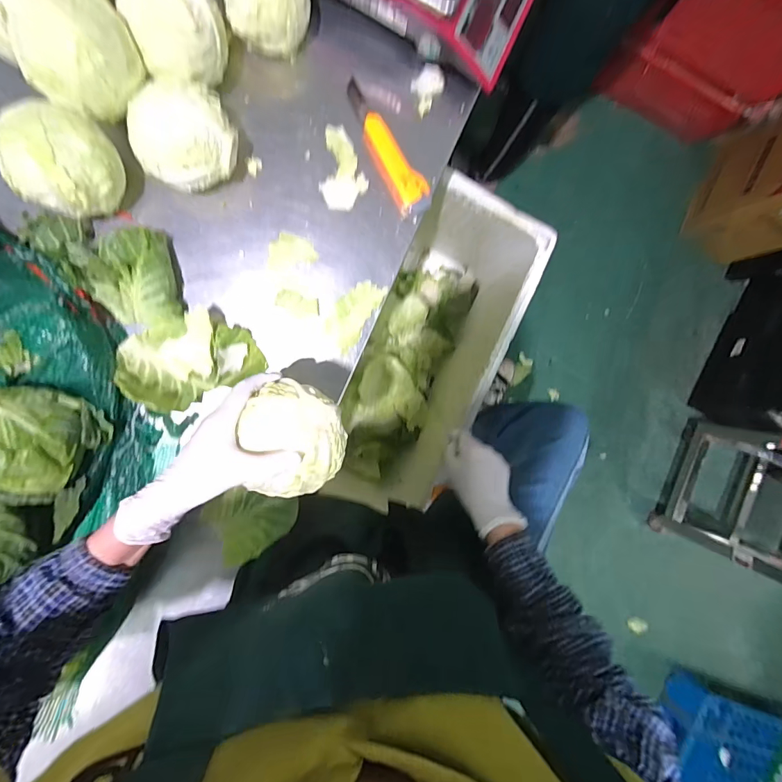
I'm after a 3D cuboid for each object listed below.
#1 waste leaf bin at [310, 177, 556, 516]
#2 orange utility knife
[{"bbox_3d":[0.066,-0.071,0.930,0.230,0.335,0.642,25,89,-9],"label":"waste leaf bin"},{"bbox_3d":[-0.005,-0.340,0.572,0.050,0.017,0.190,-30,97,-6],"label":"orange utility knife"}]

